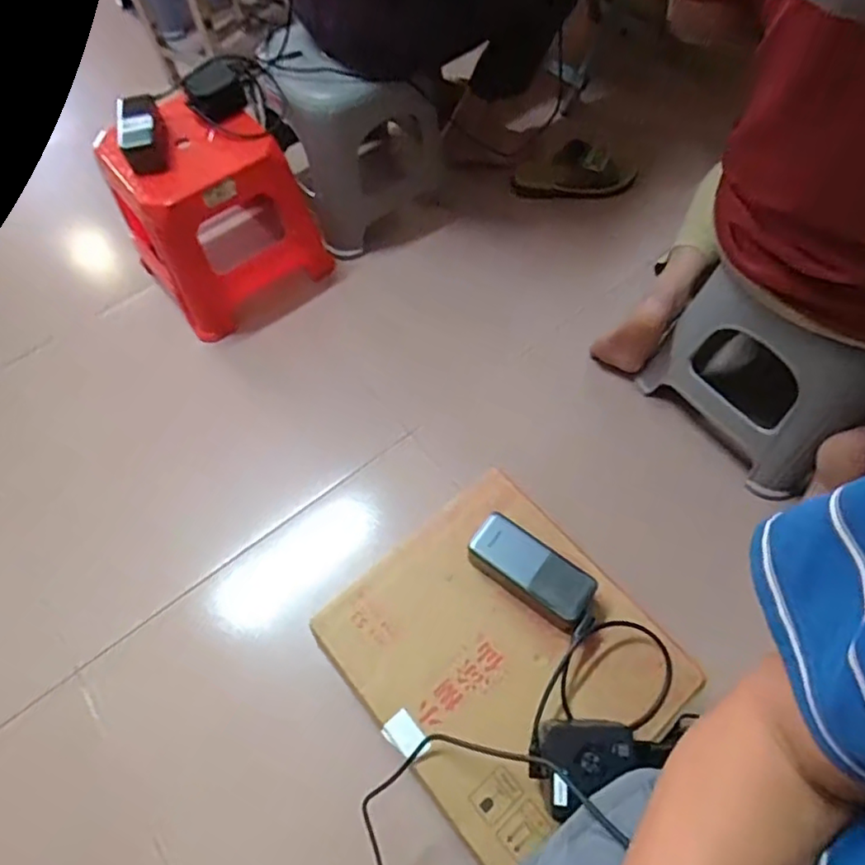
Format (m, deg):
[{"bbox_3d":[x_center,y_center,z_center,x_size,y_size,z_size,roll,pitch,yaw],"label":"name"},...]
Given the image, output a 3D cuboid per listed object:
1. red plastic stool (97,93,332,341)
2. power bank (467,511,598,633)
[{"bbox_3d":[-0.385,-0.403,1.051,0.322,0.305,0.273,-33,66,-14],"label":"red plastic stool"},{"bbox_3d":[0.104,0.148,0.627,0.134,0.054,0.057,31,68,17],"label":"power bank"}]

